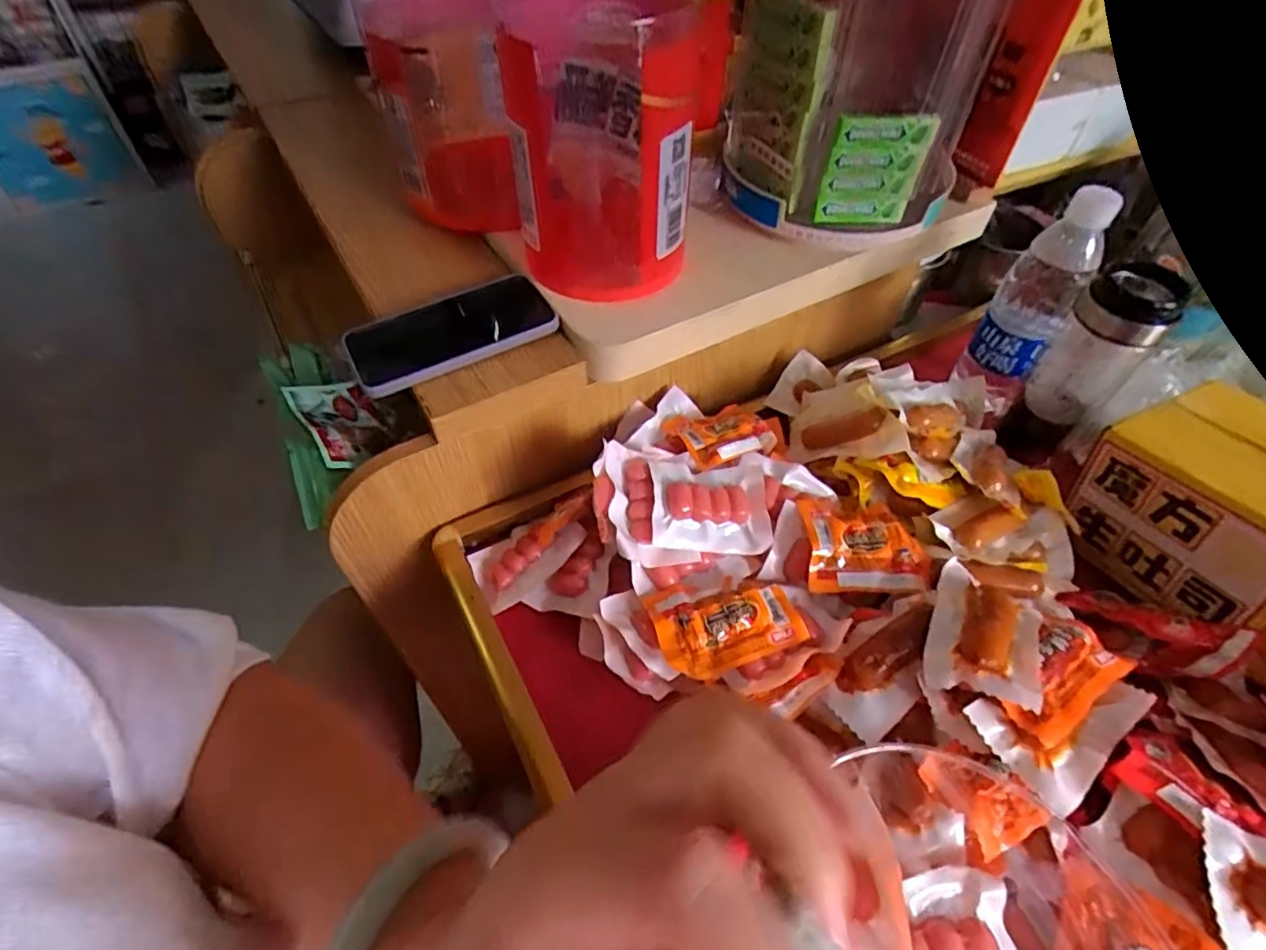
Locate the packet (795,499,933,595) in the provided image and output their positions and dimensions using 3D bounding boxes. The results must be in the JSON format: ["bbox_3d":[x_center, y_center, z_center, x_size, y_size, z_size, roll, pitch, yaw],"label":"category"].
[{"bbox_3d":[0.165,0.049,0.438,0.088,0.022,0.069,0,51,-1],"label":"packet"}]

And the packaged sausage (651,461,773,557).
[{"bbox_3d":[0.055,0.021,0.448,0.087,0.018,0.069,9,60,-13],"label":"packaged sausage"}]

